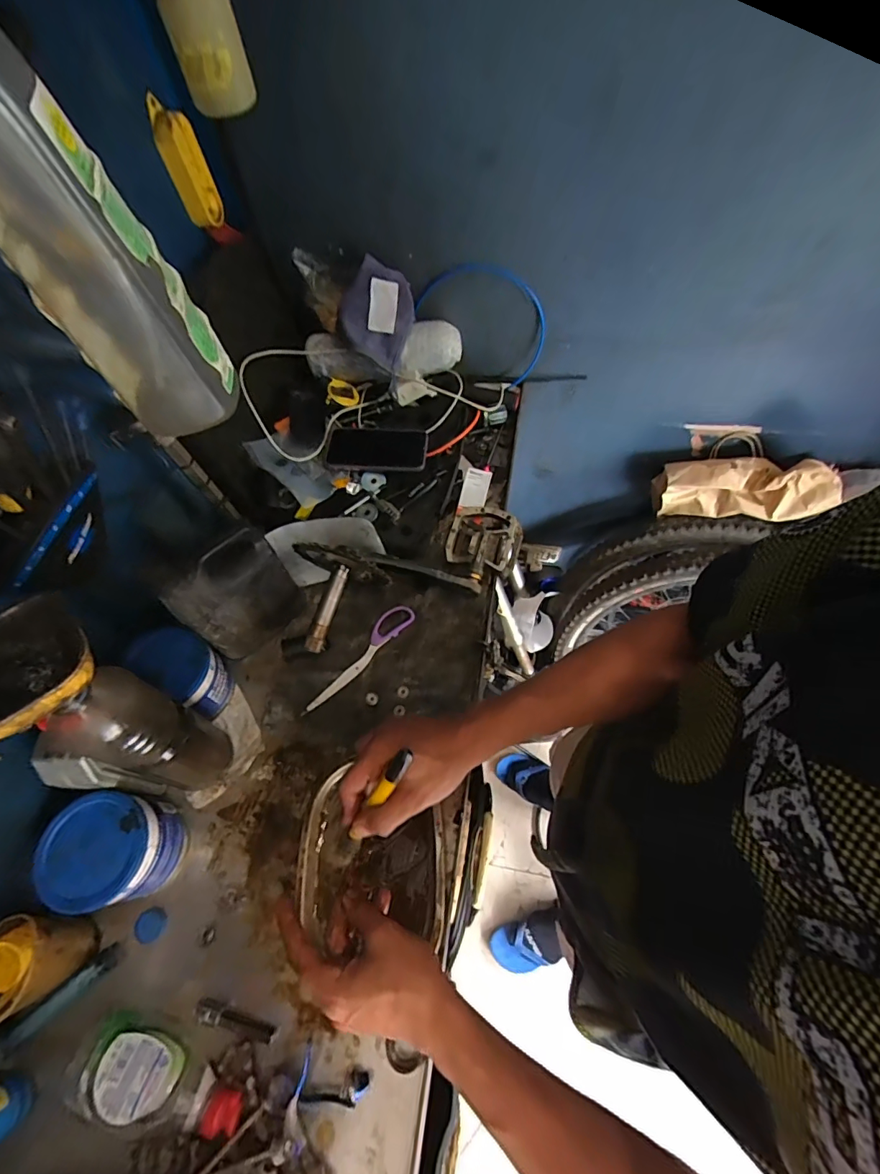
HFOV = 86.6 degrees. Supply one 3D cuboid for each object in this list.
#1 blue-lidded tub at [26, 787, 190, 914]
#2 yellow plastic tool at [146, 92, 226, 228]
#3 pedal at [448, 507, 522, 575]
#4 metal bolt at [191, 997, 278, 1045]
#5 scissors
[{"bbox_3d":[-0.340,0.278,0.498,0.098,0.101,0.098,-1,62,3],"label":"blue-lidded tub"},{"bbox_3d":[-0.308,-0.510,0.566,0.050,0.121,0.027,-42,67,-17],"label":"yellow plastic tool"},{"bbox_3d":[0.065,-0.063,0.690,0.103,0.043,0.109,17,64,12],"label":"pedal"},{"bbox_3d":[-0.206,0.434,0.465,0.087,0.020,0.016,11,63,9],"label":"metal bolt"},{"bbox_3d":[-0.112,0.093,0.636,0.036,0.008,0.192,40,71,21],"label":"scissors"}]

